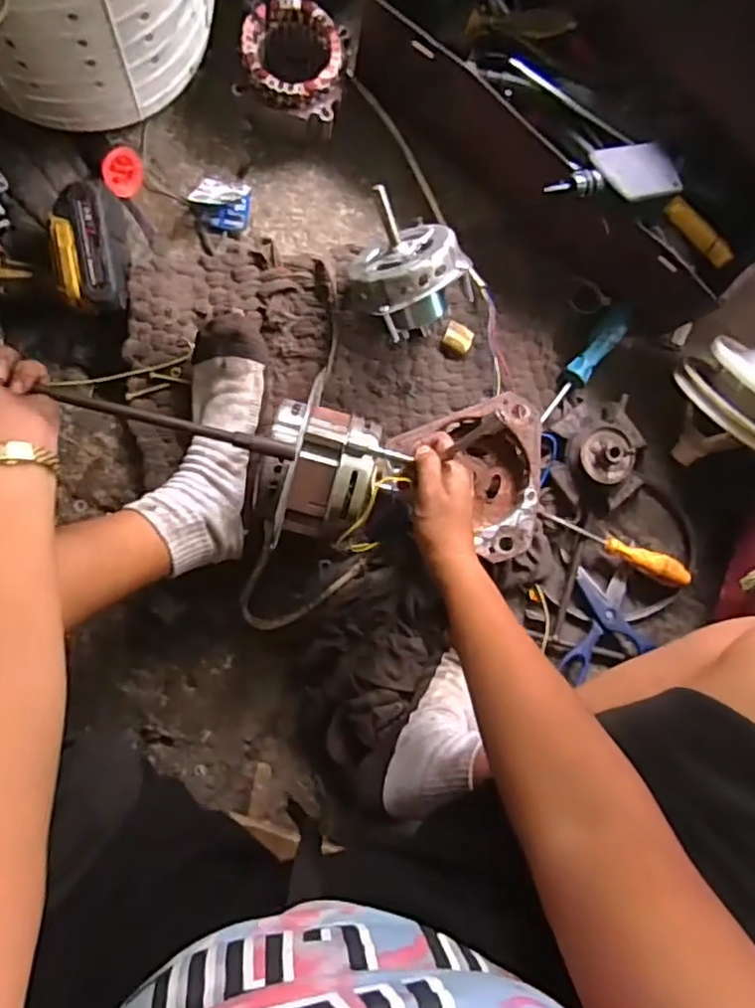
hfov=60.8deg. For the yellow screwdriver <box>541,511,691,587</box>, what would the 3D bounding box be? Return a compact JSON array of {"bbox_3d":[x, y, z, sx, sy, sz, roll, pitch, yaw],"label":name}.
[{"bbox_3d":[0.268,0.047,0.731,0.180,0.032,0.027,24,87,-7],"label":"yellow screwdriver"}]

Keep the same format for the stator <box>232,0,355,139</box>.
[{"bbox_3d":[-0.082,-0.437,0.645,0.102,0.059,0.101,15,88,-7],"label":"stator"}]

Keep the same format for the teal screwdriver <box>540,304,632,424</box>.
[{"bbox_3d":[0.232,-0.157,0.719,0.028,0.023,0.156,37,86,-6],"label":"teal screwdriver"}]

